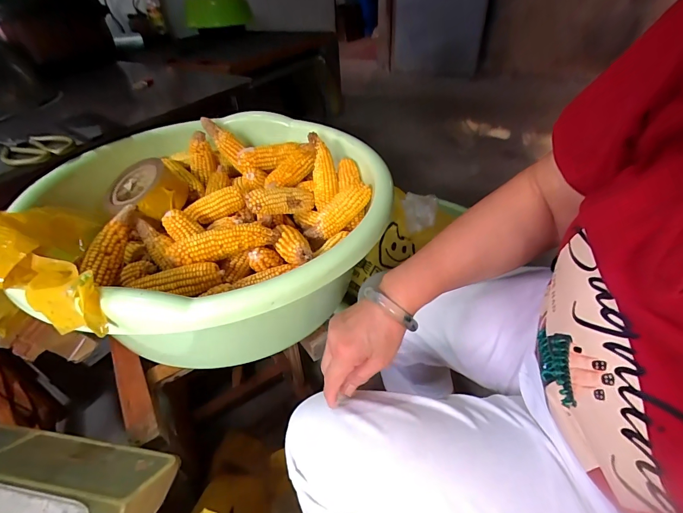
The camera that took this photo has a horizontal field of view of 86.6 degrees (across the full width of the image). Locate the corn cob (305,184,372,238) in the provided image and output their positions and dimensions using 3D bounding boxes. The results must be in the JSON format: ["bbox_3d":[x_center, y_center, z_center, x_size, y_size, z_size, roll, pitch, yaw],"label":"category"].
[{"bbox_3d":[-0.004,-0.071,0.582,0.125,0.035,0.035,-43,50,-9],"label":"corn cob"}]

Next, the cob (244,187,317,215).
[{"bbox_3d":[-0.107,-0.101,0.633,0.130,0.046,0.045,-9,35,-42],"label":"cob"}]

